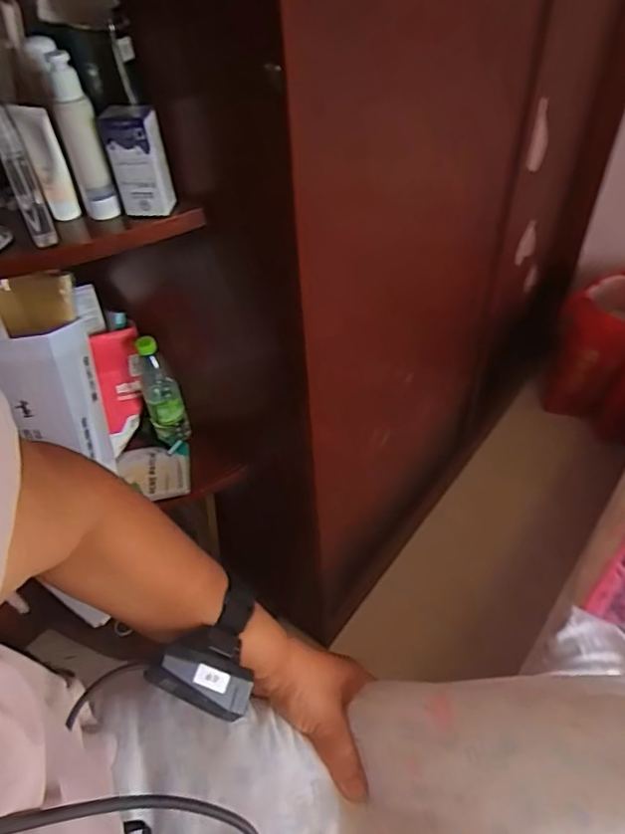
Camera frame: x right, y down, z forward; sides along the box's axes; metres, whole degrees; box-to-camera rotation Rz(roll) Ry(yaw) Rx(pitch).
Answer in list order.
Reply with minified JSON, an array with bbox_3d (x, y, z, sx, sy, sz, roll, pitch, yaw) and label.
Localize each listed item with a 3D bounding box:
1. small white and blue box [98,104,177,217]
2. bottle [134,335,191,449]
[{"bbox_3d":[-0.194,-0.284,0.644,0.060,0.113,0.029,-7,44,-2],"label":"small white and blue box"},{"bbox_3d":[-0.266,-0.043,1.011,0.066,0.218,0.071,-18,45,-12],"label":"bottle"}]

